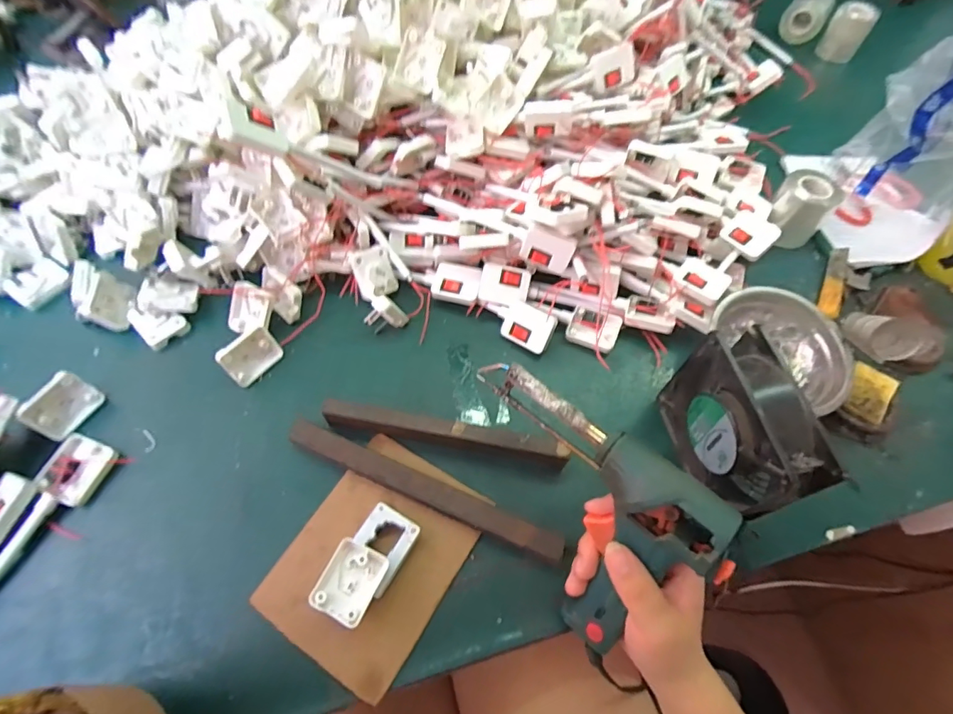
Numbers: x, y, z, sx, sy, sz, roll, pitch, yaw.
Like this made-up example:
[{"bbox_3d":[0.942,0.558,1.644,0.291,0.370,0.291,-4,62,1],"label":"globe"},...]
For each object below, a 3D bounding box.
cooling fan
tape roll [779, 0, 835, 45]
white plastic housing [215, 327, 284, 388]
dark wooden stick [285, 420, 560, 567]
[{"bbox_3d":[0.197,0.055,0.370,0.047,0.119,0.123,-5,61,-6],"label":"cooling fan"},{"bbox_3d":[0.542,-0.561,0.792,0.061,0.066,0.061,32,66,14],"label":"tape roll"},{"bbox_3d":[-0.199,-0.001,0.427,0.013,0.037,0.049,13,48,32],"label":"white plastic housing"},{"bbox_3d":[-0.043,0.102,0.381,0.232,0.020,0.023,22,62,9],"label":"dark wooden stick"}]

